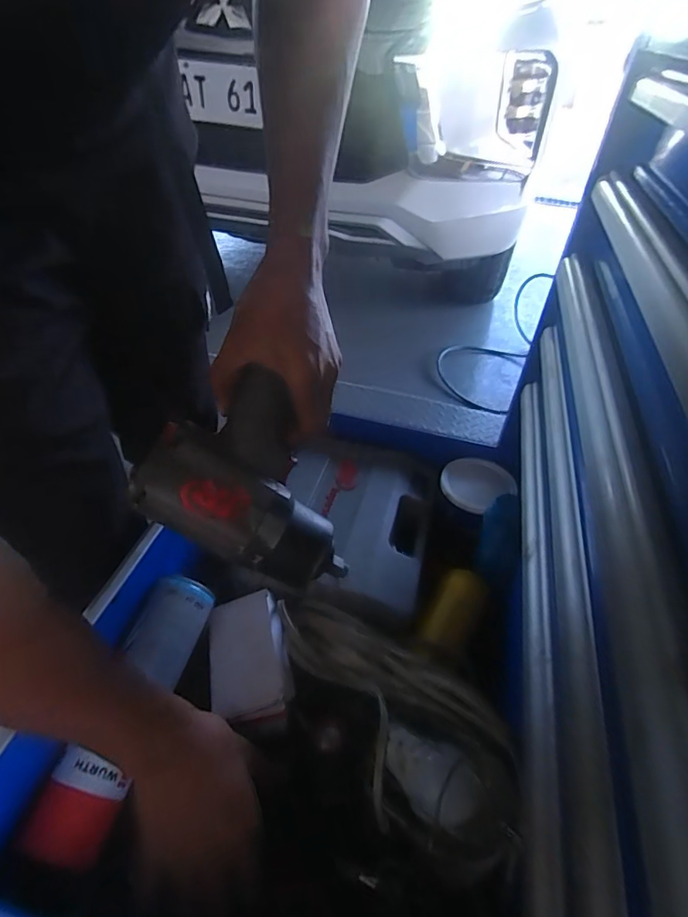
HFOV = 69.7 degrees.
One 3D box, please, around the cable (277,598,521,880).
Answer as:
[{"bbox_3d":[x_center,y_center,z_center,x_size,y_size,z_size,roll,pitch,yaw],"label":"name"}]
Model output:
[{"bbox_3d":[0.053,0.233,0.471,0.139,0.083,0.276,-18,47,-25],"label":"cable"}]

